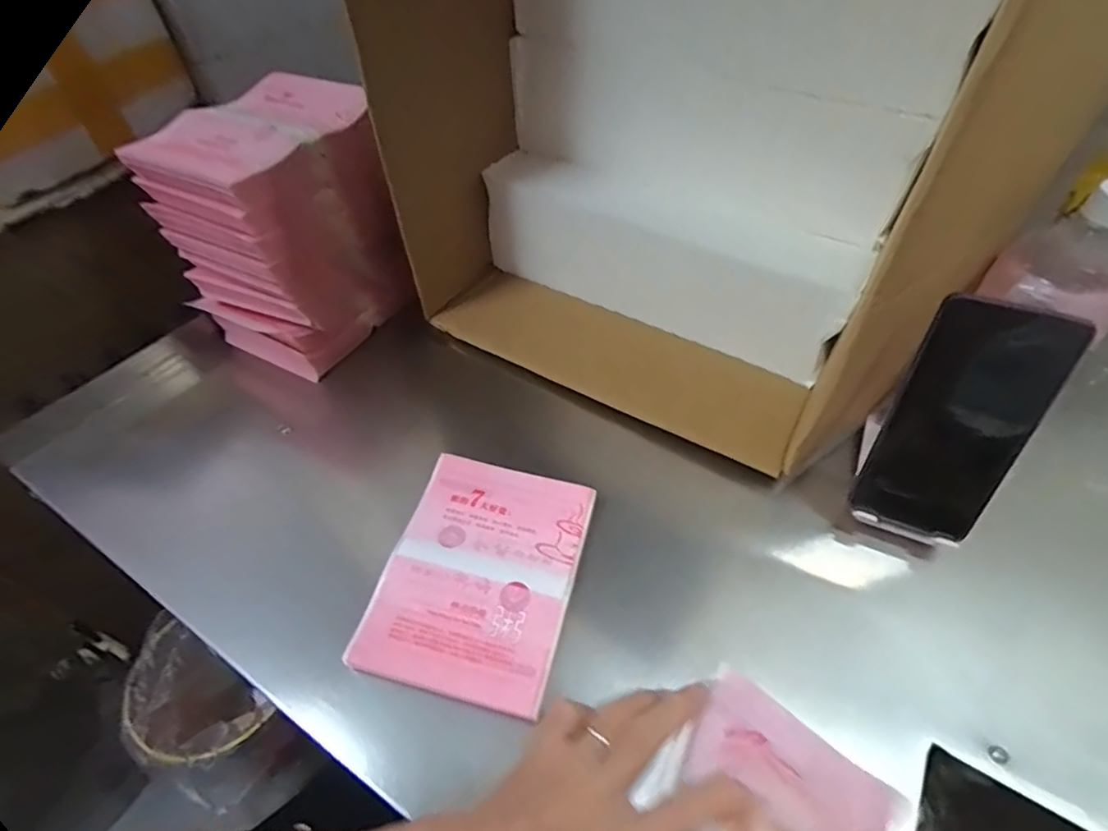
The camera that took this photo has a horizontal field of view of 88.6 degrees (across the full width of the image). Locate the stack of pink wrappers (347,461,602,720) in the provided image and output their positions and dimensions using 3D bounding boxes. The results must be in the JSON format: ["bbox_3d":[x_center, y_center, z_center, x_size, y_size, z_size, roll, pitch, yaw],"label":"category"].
[{"bbox_3d":[-0.049,0.106,0.391,0.122,0.014,0.160,12,51,10],"label":"stack of pink wrappers"}]

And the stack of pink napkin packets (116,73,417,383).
[{"bbox_3d":[-0.231,-0.154,0.499,0.121,0.190,0.154,34,58,26],"label":"stack of pink napkin packets"}]

